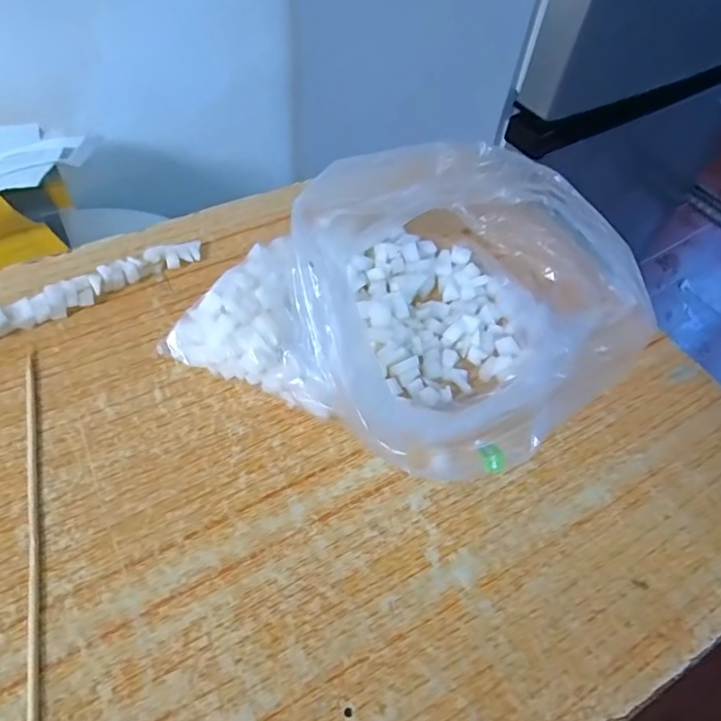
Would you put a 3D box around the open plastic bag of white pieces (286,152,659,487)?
[{"bbox_3d":[0.058,-0.037,0.320,0.183,0.120,0.171,38,60,20],"label":"open plastic bag of white pieces"}]

